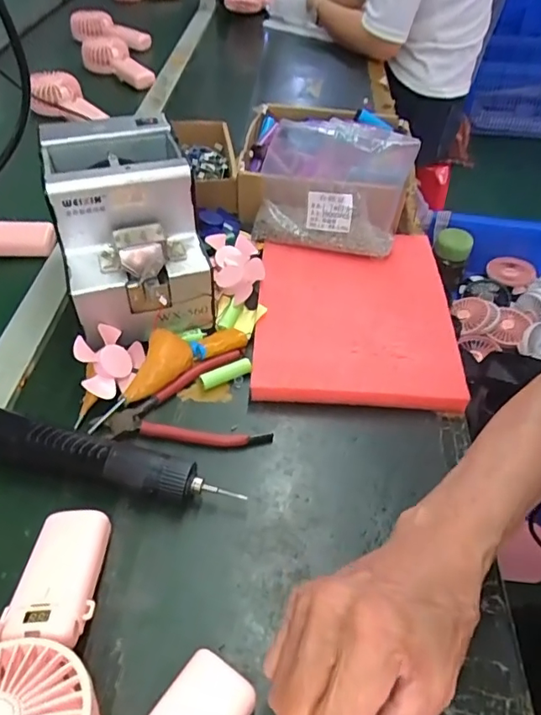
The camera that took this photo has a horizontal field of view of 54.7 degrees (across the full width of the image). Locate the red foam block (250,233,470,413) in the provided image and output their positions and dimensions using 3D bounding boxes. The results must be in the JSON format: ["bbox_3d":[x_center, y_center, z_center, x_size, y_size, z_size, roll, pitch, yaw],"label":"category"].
[{"bbox_3d":[0.086,-0.044,0.541,0.194,0.035,0.227,4,46,1],"label":"red foam block"}]

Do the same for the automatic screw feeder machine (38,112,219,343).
[{"bbox_3d":[-0.141,-0.130,0.513,0.125,0.139,0.178,-14,48,-16],"label":"automatic screw feeder machine"}]

